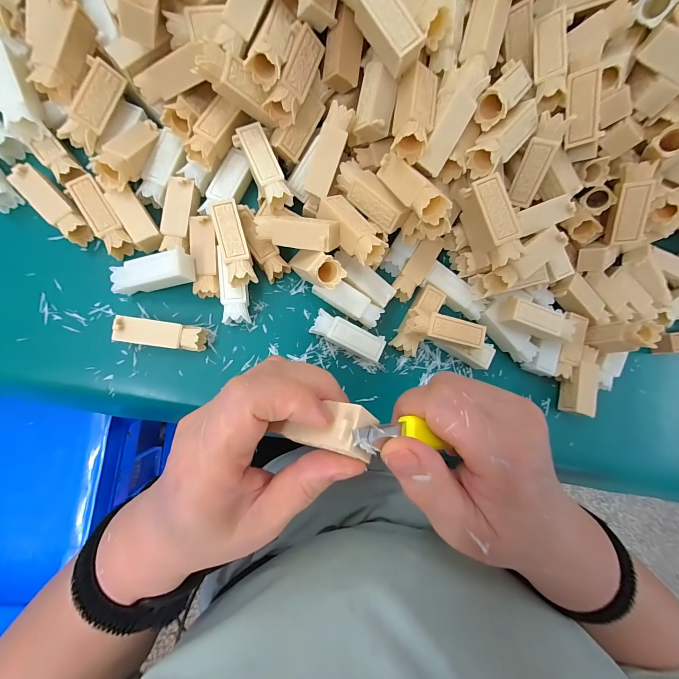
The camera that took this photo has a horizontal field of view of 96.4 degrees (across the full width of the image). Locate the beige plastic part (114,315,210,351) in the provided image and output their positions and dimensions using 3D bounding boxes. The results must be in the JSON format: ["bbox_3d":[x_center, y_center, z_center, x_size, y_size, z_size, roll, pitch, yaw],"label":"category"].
[{"bbox_3d":[-0.138,-0.004,0.237,0.060,0.022,0.020,8,86,-7],"label":"beige plastic part"}]

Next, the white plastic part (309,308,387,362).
[{"bbox_3d":[0.007,-0.003,0.259,0.061,0.019,0.022,23,84,-6],"label":"white plastic part"}]

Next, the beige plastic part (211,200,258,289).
[{"bbox_3d":[-0.080,-0.072,0.233,0.021,0.020,0.061,-16,89,-8],"label":"beige plastic part"}]

